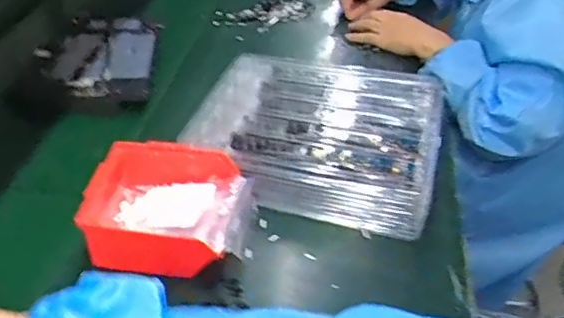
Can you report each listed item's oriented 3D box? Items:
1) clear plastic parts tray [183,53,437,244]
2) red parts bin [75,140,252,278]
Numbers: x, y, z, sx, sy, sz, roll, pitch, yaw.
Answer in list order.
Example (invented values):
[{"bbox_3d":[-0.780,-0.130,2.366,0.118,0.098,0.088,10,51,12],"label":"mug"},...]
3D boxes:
[{"bbox_3d":[0.045,-0.035,0.703,0.278,0.065,0.231,12,41,11],"label":"clear plastic parts tray"},{"bbox_3d":[-0.112,0.052,0.589,0.151,0.066,0.121,5,41,2],"label":"red parts bin"}]

